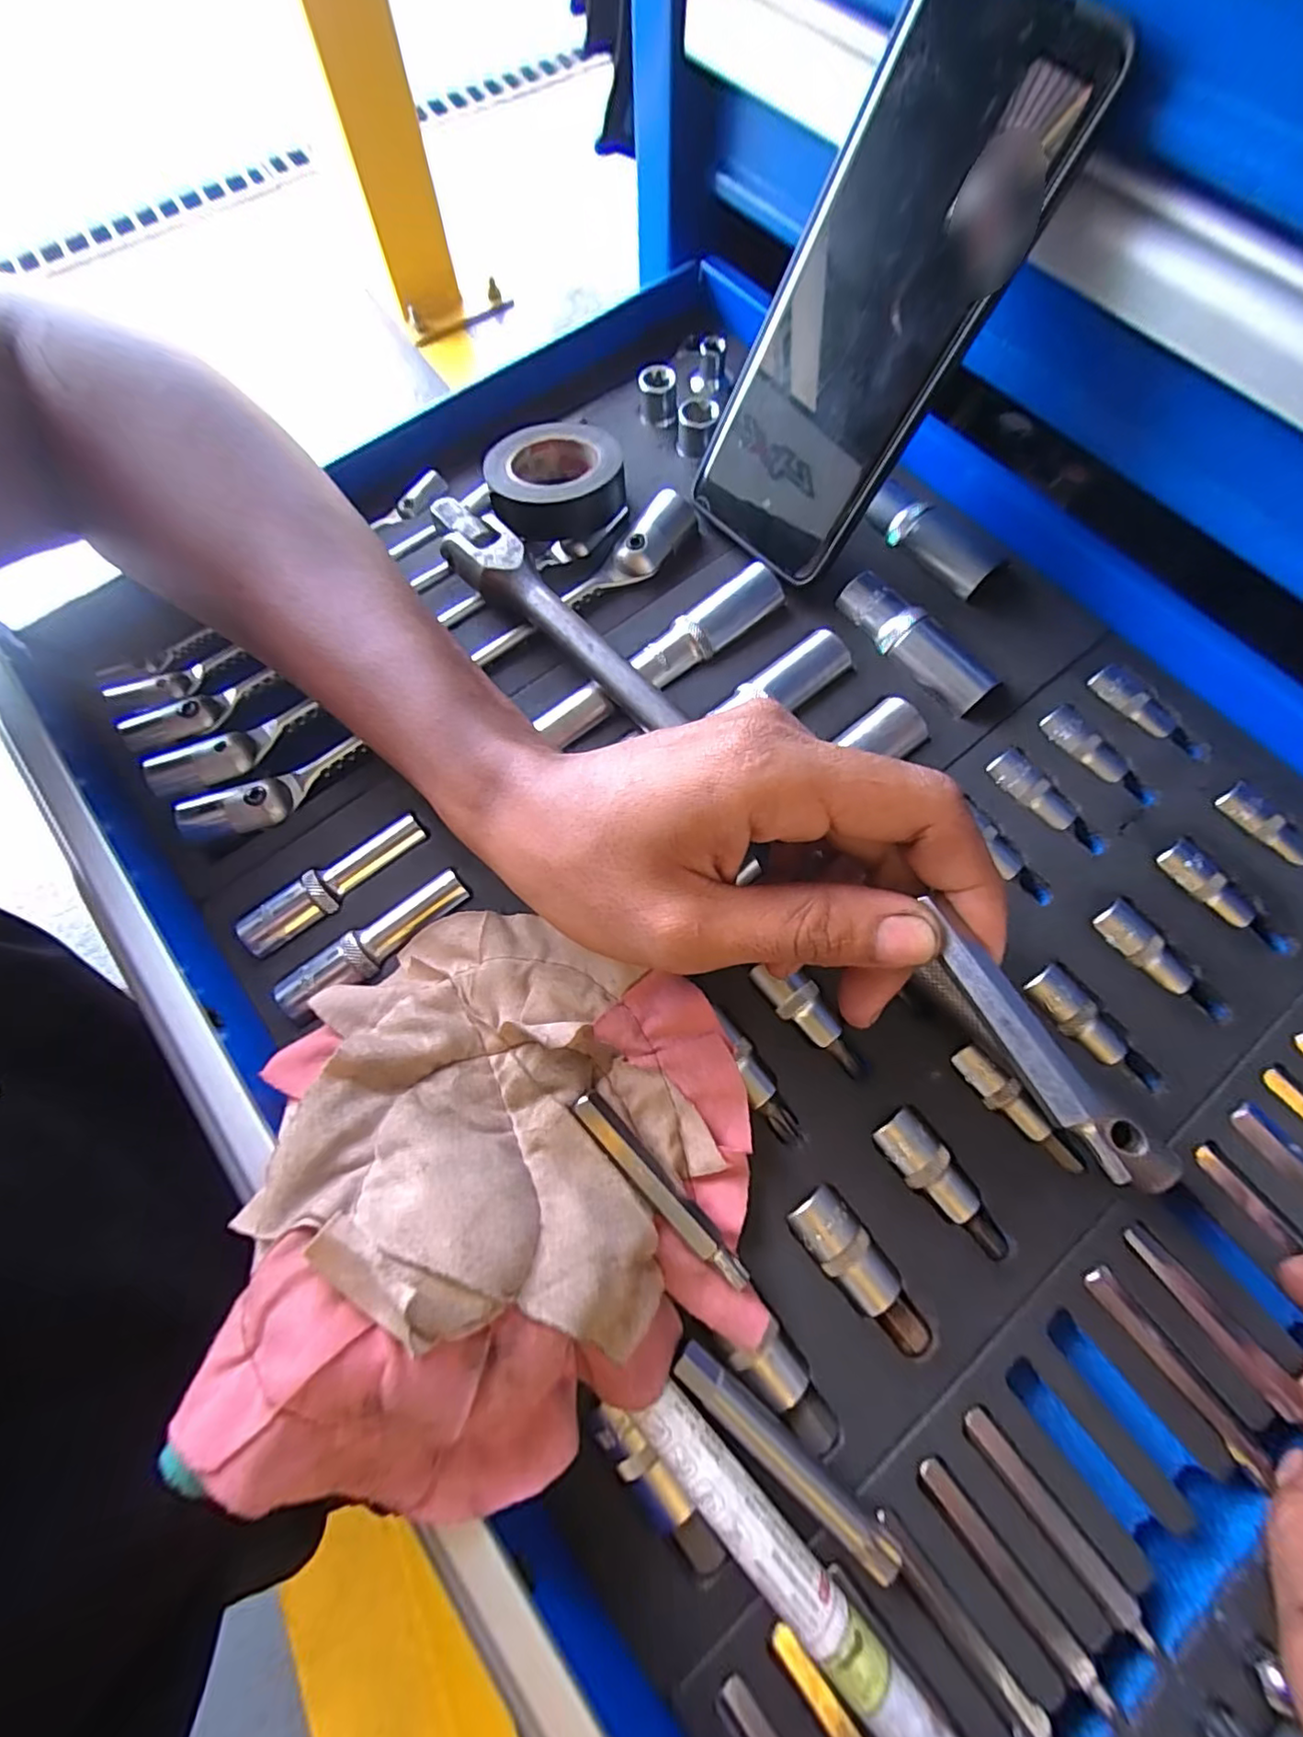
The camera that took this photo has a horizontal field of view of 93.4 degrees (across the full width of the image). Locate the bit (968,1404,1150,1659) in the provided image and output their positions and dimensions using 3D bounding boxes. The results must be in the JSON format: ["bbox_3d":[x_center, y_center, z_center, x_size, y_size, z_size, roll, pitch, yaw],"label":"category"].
[{"bbox_3d":[0.118,0.190,0.176,0.008,0.004,0.068,-37,76,-12],"label":"bit"}]

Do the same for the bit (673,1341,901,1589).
[{"bbox_3d":[0.037,0.170,0.179,0.072,0.012,0.012,39,75,11],"label":"bit"}]

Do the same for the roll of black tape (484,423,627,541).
[{"bbox_3d":[-0.044,-0.182,0.285,0.060,0.023,0.060,0,72,0],"label":"roll of black tape"}]

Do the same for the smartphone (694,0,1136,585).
[{"bbox_3d":[0.080,-0.206,0.235,0.009,0.165,0.077,-22,64,-46],"label":"smartphone"}]

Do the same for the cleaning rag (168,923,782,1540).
[{"bbox_3d":[-0.040,0.083,0.181,0.139,0.067,0.149,-12,72,-5],"label":"cleaning rag"}]

